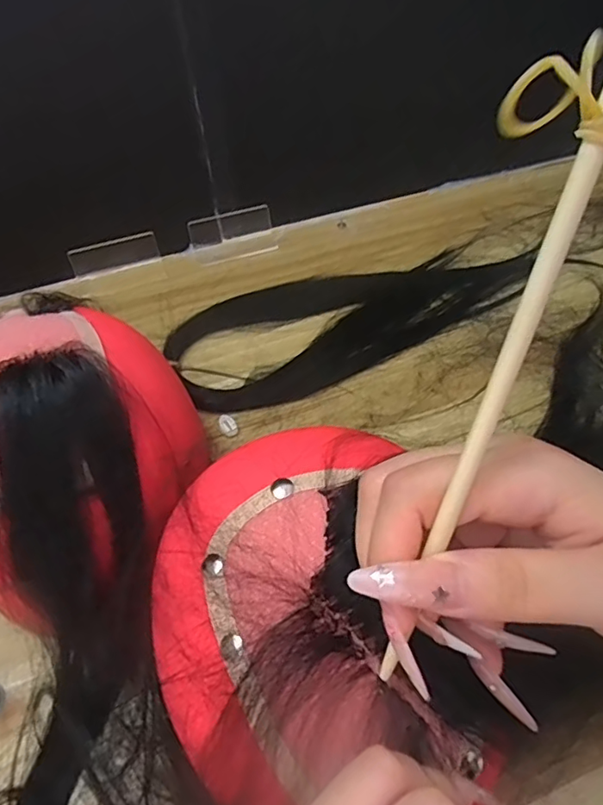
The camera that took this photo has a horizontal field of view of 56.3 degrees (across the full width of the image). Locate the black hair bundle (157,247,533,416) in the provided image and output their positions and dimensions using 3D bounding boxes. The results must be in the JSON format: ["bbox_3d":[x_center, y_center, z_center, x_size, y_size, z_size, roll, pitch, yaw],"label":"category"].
[{"bbox_3d":[0.048,-0.083,0.487,0.321,0.016,0.142,-24,51,-16],"label":"black hair bundle"}]

